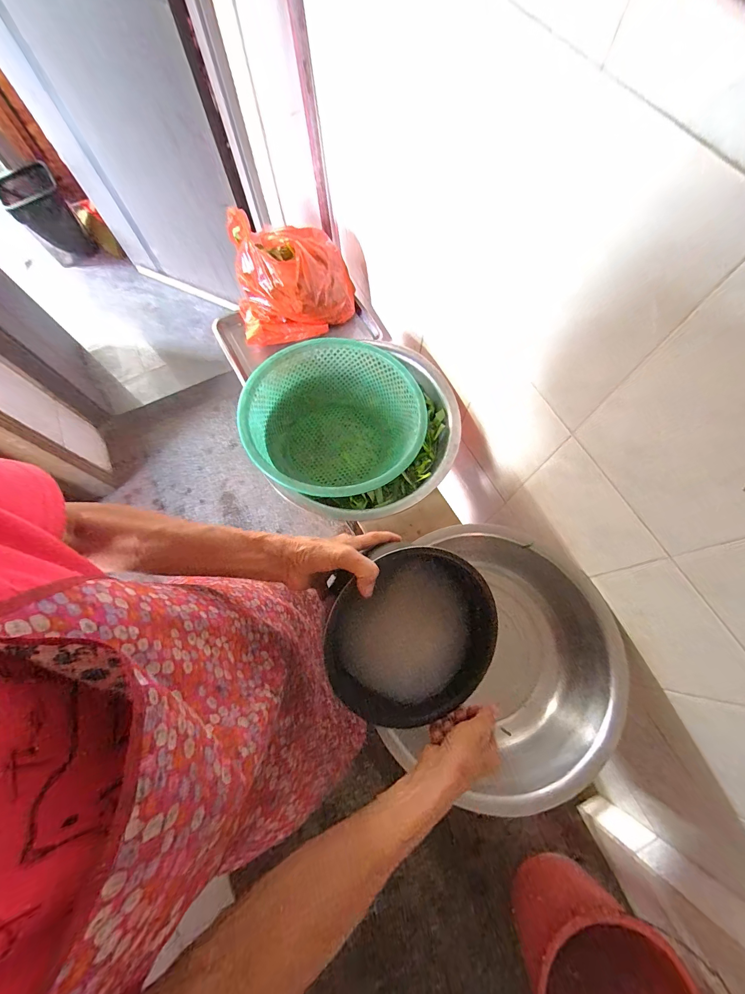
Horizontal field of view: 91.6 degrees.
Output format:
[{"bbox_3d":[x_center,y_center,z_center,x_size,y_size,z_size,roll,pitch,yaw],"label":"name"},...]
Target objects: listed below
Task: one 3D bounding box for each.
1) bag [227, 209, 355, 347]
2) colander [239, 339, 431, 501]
[{"bbox_3d":[-0.201,-0.522,0.867,0.269,0.172,0.224,-18,71,-5],"label":"bag"},{"bbox_3d":[-0.070,-0.143,0.749,0.332,0.164,0.330,0,70,1],"label":"colander"}]

